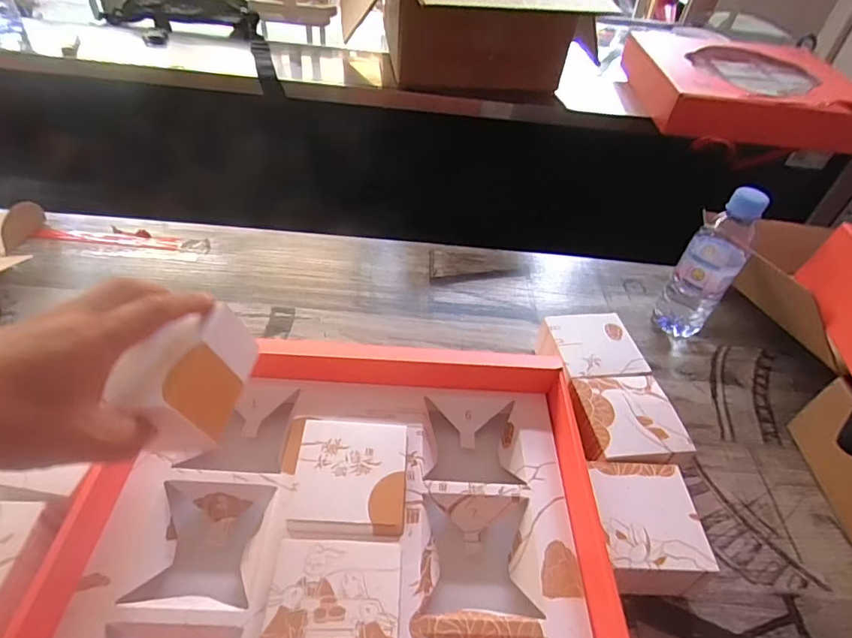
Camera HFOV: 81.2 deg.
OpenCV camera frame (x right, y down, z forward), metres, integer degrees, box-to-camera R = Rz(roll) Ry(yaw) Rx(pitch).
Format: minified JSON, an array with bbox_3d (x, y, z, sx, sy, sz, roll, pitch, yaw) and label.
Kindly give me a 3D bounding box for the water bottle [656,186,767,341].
[{"bbox_3d":[0.315,-0.057,0.556,0.059,0.175,0.052,31,50,23],"label":"water bottle"}]

